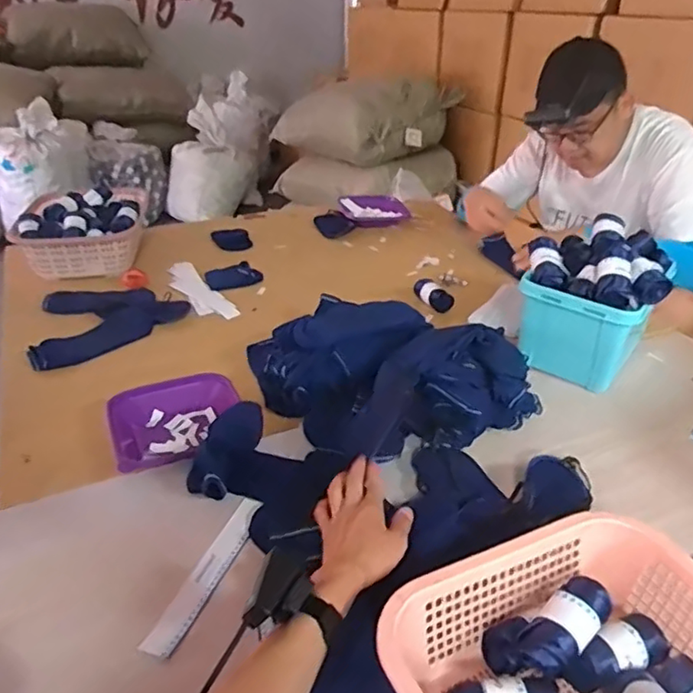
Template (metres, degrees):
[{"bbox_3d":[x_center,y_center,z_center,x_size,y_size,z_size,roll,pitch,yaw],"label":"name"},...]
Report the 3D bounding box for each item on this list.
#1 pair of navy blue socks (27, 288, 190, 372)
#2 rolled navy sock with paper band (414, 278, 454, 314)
[{"bbox_3d":[-0.454,-0.059,1.193,0.276,0.026,0.316,-10,31,-17],"label":"pair of navy blue socks"},{"bbox_3d":[0.171,-0.104,1.233,0.051,0.045,0.083,-13,32,-21],"label":"rolled navy sock with paper band"}]

